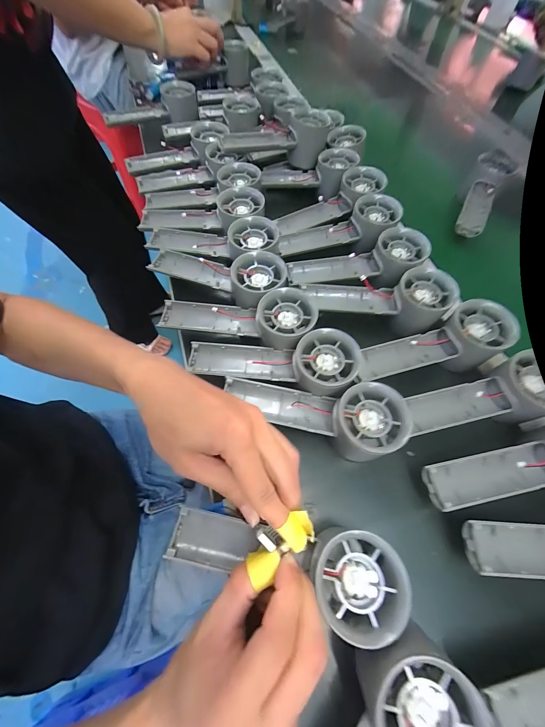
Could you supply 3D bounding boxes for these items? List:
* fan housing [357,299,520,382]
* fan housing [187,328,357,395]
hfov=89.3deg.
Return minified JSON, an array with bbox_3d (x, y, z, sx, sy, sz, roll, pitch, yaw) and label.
[{"bbox_3d":[0.158,-0.013,0.270,0.143,0.045,0.057,-20,66,-11],"label":"fan housing"},{"bbox_3d":[-0.002,0.000,0.266,0.162,0.029,0.056,0,63,13],"label":"fan housing"}]

